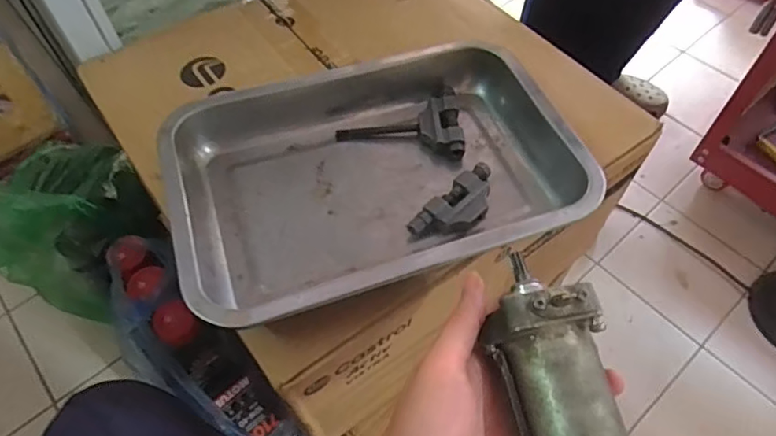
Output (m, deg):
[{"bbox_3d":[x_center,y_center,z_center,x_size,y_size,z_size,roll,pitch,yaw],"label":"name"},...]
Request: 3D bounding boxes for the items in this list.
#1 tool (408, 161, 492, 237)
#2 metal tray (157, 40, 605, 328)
[{"bbox_3d":[0.057,-0.009,0.428,0.036,0.018,0.087,37,64,23],"label":"tool"},{"bbox_3d":[-0.010,-0.042,0.428,0.311,0.051,0.208,-19,58,-9],"label":"metal tray"}]

